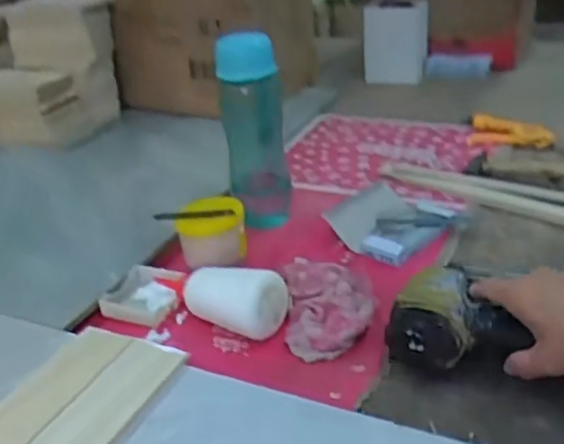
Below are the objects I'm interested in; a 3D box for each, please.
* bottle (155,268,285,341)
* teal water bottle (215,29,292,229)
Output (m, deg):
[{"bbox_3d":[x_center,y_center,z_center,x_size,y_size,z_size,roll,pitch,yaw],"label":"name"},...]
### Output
[{"bbox_3d":[-0.069,0.068,0.638,0.148,0.060,0.048,13,33,27],"label":"bottle"},{"bbox_3d":[-0.032,-0.113,0.759,0.072,0.214,0.066,-3,29,1],"label":"teal water bottle"}]

